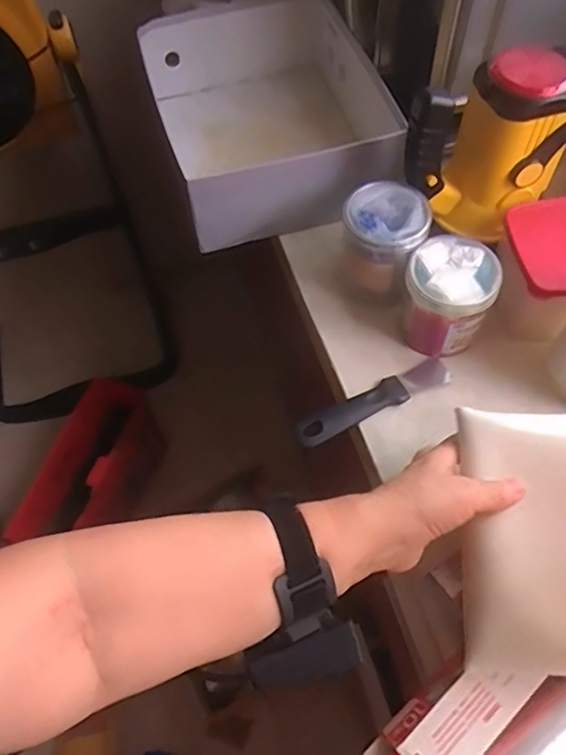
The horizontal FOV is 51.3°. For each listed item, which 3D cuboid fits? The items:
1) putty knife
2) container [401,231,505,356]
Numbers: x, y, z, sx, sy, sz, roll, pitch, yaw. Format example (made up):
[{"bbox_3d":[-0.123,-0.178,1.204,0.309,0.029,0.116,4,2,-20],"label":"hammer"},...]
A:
[{"bbox_3d":[0.090,0.022,0.573,0.166,0.019,0.030,-26,62,-12],"label":"putty knife"},{"bbox_3d":[0.161,-0.077,0.580,0.086,0.086,0.091,24,63,15],"label":"container"}]

